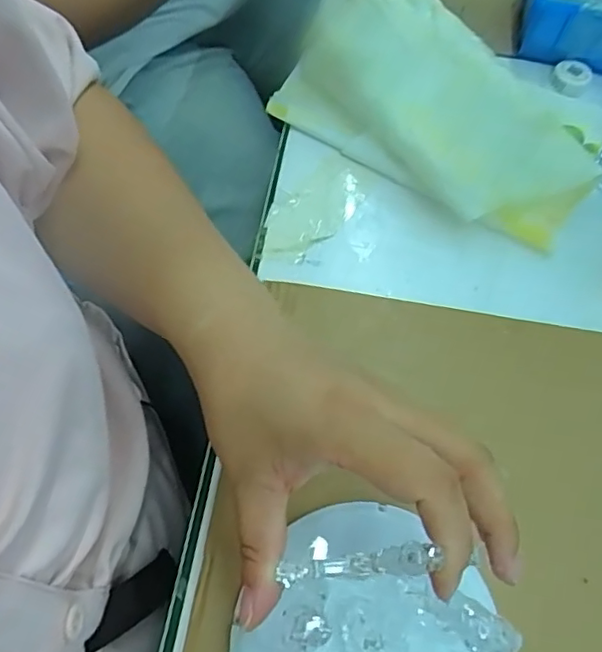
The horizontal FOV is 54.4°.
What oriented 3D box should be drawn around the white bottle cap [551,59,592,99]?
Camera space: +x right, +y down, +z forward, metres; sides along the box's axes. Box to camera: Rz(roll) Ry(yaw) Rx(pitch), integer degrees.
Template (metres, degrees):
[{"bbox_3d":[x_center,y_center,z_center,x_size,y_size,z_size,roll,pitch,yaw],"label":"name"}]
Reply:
[{"bbox_3d":[0.216,-0.199,0.468,0.029,0.016,0.029,1,64,-3],"label":"white bottle cap"}]

